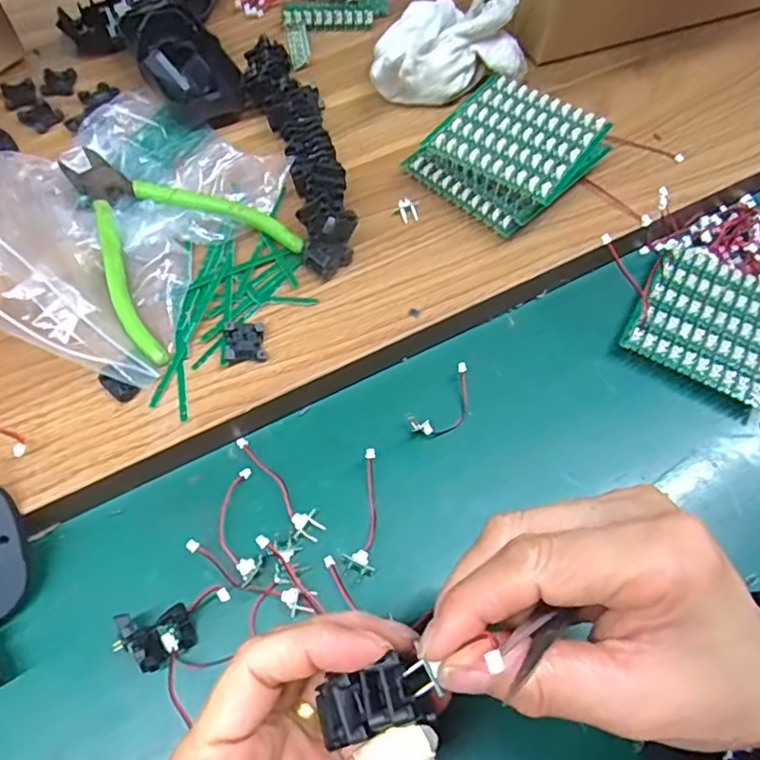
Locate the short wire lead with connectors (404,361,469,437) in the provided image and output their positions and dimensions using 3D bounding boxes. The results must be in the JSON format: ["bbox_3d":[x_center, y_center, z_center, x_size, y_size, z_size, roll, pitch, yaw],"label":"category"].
[{"bbox_3d":[0.037,0.013,0.322,0.046,0.010,0.023,-39,72,-20],"label":"short wire lead with connectors"}]

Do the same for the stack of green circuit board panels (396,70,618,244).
[{"bbox_3d":[0.079,-0.137,0.360,0.088,0.035,0.093,40,68,18],"label":"stack of green circuit board panels"}]

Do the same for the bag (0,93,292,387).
[{"bbox_3d":[-0.146,-0.101,0.322,0.171,0.054,0.175,24,64,11],"label":"bag"}]

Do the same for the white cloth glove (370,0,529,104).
[{"bbox_3d":[0.046,-0.215,0.387,0.097,0.061,0.063,15,63,7],"label":"white cloth glove"}]

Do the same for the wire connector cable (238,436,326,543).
[{"bbox_3d":[-0.052,0.053,0.300,0.015,0.004,0.066,-37,71,-19],"label":"wire connector cable"}]

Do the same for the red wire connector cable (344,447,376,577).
[{"bbox_3d":[-0.008,0.063,0.294,0.013,0.011,0.058,5,63,-1],"label":"red wire connector cable"}]

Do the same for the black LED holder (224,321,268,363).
[{"bbox_3d":[-0.070,-0.020,0.310,0.020,0.008,0.022,-9,63,-6],"label":"black LED holder"}]

